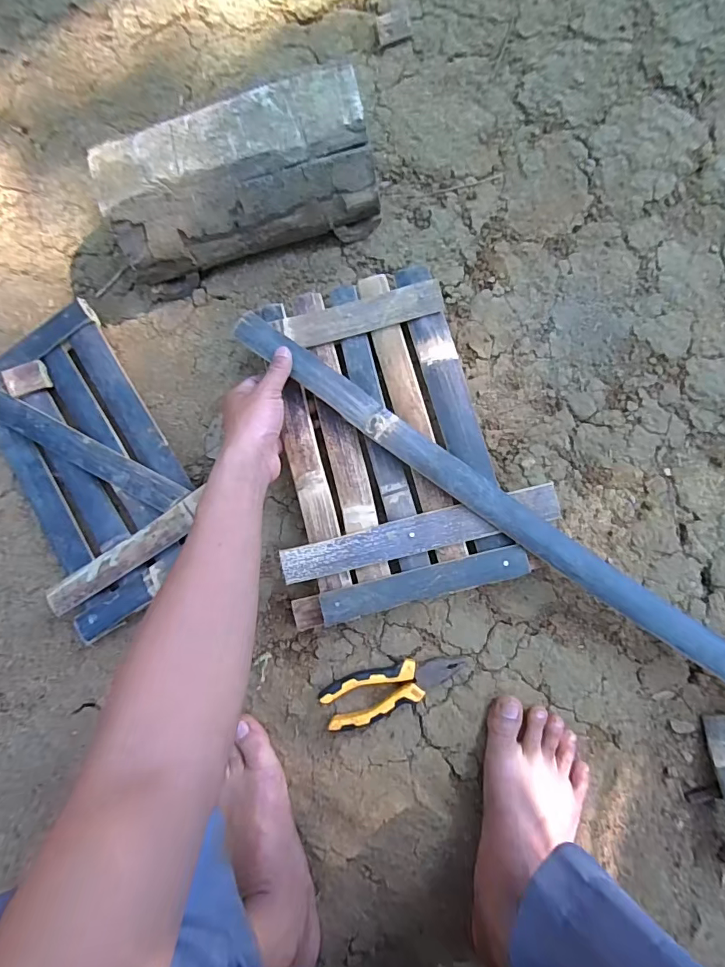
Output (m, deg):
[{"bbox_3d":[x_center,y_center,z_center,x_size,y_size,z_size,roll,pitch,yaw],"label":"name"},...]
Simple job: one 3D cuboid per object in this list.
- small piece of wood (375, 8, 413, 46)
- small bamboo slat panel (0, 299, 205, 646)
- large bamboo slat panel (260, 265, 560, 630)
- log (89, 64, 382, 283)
[{"bbox_3d":[0.039,-0.563,0.567,0.042,0.011,0.042,-16,83,4],"label":"small piece of wood"},{"bbox_3d":[-0.319,-0.017,0.543,0.189,0.042,0.339,-30,83,2],"label":"small bamboo slat panel"},{"bbox_3d":[0.042,-0.049,0.498,0.276,0.055,0.362,-9,84,5],"label":"large bamboo slat panel"},{"bbox_3d":[-0.128,-0.326,0.511,0.278,0.123,0.125,-15,88,5],"label":"log"}]

